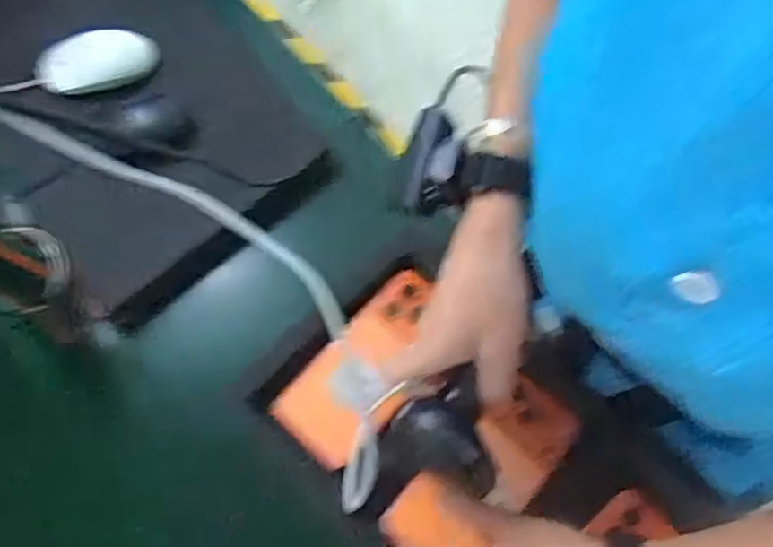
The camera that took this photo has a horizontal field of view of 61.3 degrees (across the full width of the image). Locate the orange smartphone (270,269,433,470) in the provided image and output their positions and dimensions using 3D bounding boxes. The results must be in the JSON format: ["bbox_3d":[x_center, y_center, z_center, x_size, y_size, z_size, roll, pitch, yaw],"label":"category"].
[{"bbox_3d":[-0.014,0.077,0.547,0.076,0.013,0.167,42,80,12],"label":"orange smartphone"}]

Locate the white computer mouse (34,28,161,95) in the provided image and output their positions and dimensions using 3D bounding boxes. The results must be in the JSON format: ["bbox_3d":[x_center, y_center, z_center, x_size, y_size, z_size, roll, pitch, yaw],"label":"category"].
[{"bbox_3d":[-0.311,-0.224,0.699,0.122,0.045,0.055,-12,75,-1],"label":"white computer mouse"}]

